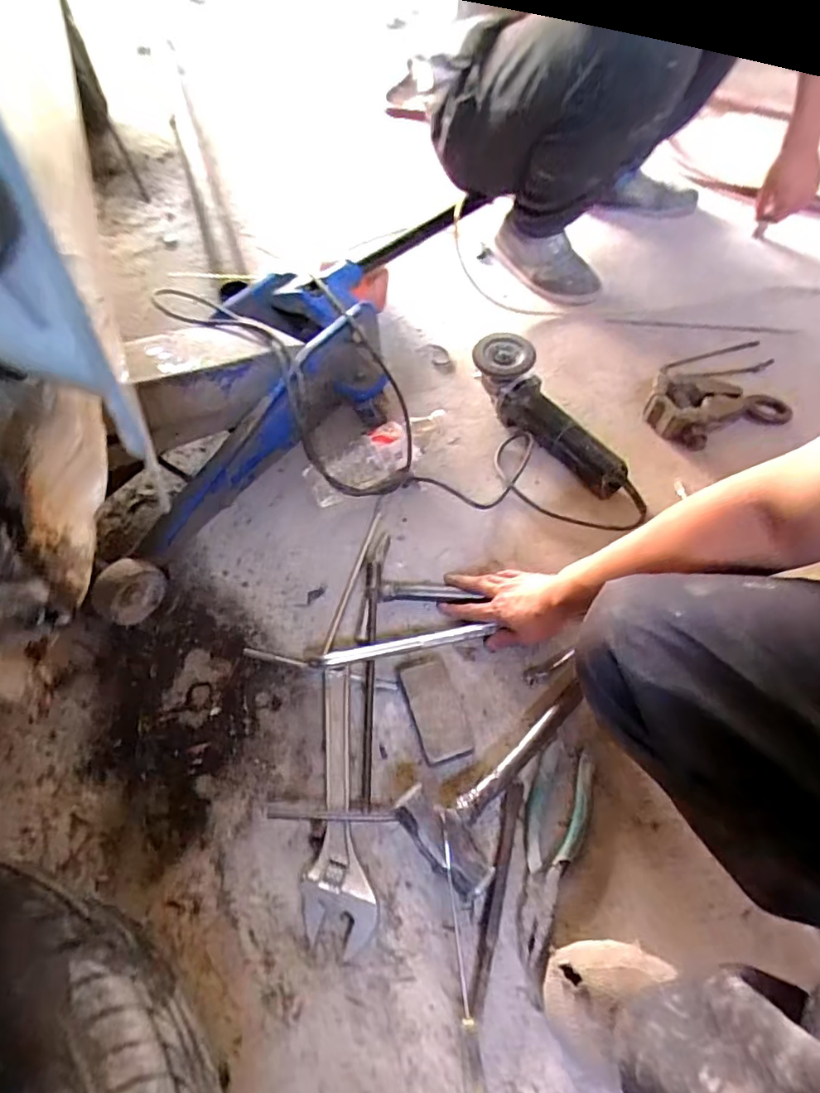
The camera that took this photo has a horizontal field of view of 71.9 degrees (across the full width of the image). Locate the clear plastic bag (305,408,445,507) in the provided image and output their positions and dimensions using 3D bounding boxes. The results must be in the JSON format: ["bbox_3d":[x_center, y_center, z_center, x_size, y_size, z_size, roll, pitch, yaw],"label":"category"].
[{"bbox_3d":[-0.044,-0.133,0.816,0.221,0.061,0.076,-29,57,-2],"label":"clear plastic bag"}]

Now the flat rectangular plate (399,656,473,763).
[{"bbox_3d":[0.028,0.184,0.635,0.056,0.018,0.108,-15,61,-9],"label":"flat rectangular plate"}]

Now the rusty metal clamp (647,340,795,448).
[{"bbox_3d":[0.478,-0.249,0.873,0.262,0.038,0.186,-17,57,-10],"label":"rusty metal clamp"}]

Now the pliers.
[{"bbox_3d":[0.135,0.302,0.552,0.062,0.030,0.213,18,58,14],"label":"pliers"}]

